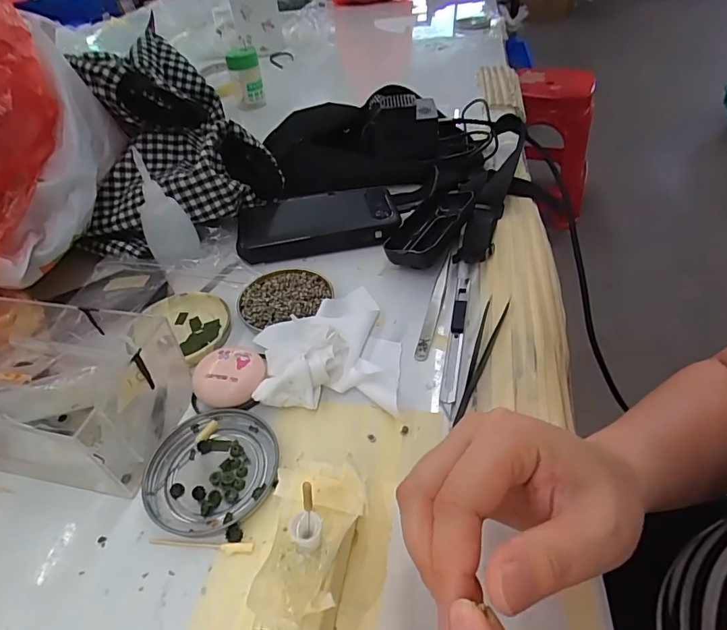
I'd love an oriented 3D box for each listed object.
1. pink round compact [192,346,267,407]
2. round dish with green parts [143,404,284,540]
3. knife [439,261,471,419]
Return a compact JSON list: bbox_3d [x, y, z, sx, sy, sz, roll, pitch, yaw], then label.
[{"bbox_3d":[-0.093,0.045,0.318,0.048,0.022,0.043,-10,44,-5],"label":"pink round compact"},{"bbox_3d":[-0.093,0.094,0.280,0.076,0.008,0.076,-3,44,3],"label":"round dish with green parts"},{"bbox_3d":[0.072,0.009,0.348,0.010,0.007,0.151,7,45,12],"label":"knife"}]

